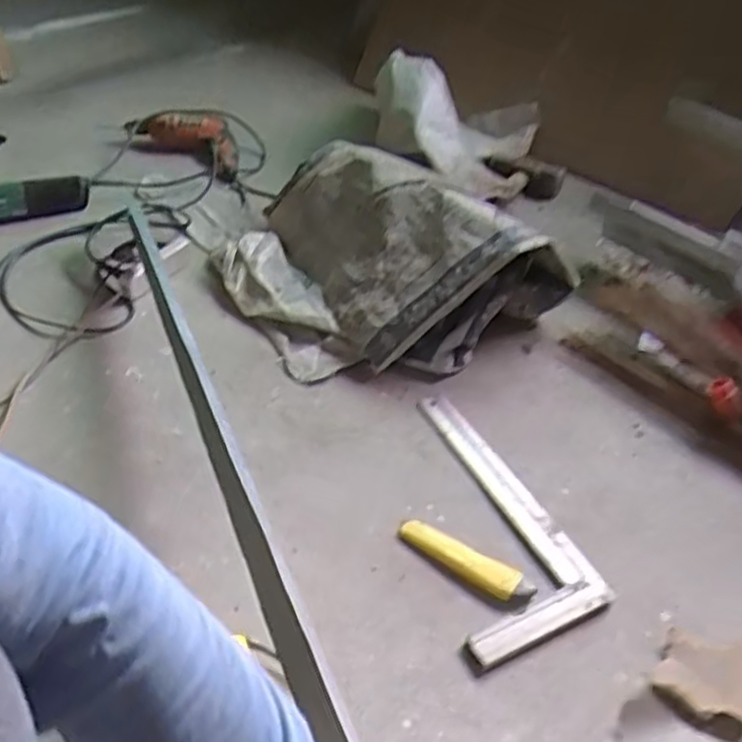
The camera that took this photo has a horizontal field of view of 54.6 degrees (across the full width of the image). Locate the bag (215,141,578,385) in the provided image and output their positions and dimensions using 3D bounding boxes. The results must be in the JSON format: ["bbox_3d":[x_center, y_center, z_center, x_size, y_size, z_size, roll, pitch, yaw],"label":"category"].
[{"bbox_3d":[-0.005,-0.187,1.170,0.419,0.185,0.488,-24,46,-26],"label":"bag"}]

